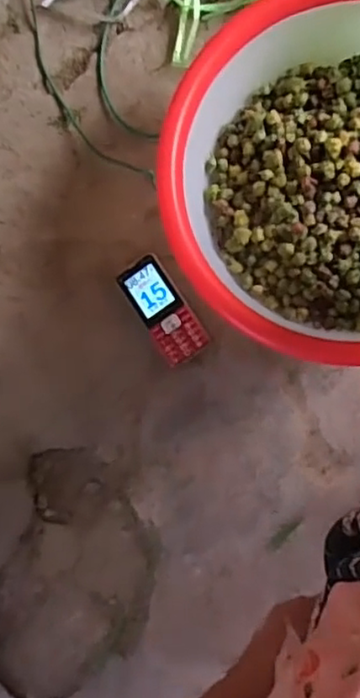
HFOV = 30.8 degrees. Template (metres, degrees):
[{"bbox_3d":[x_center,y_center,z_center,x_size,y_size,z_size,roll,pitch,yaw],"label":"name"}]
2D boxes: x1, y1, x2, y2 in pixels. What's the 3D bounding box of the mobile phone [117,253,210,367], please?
[{"bbox_3d":[-0.020,-0.044,0.726,0.051,0.024,0.121,-34,84,5],"label":"mobile phone"}]

